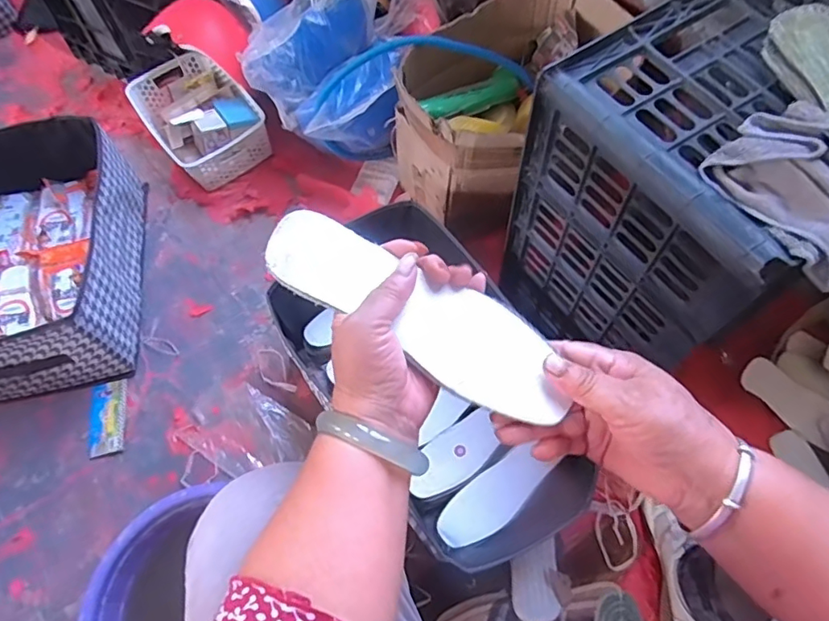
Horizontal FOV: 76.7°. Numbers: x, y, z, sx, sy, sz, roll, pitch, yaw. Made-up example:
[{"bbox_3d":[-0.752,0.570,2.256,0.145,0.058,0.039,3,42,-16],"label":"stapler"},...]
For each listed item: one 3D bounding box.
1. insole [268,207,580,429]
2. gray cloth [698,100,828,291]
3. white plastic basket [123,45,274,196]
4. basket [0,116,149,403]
[{"bbox_3d":[0.004,-0.001,0.343,0.212,0.012,0.065,33,74,2],"label":"insole"},{"bbox_3d":[0.298,-0.094,0.407,0.075,0.054,0.132,-27,65,-10],"label":"gray cloth"},{"bbox_3d":[-0.444,-0.402,1.090,0.194,0.100,0.305,-34,66,-13],"label":"white plastic basket"},{"bbox_3d":[-0.657,-0.094,0.899,0.327,0.189,0.446,-13,63,-3],"label":"basket"}]

